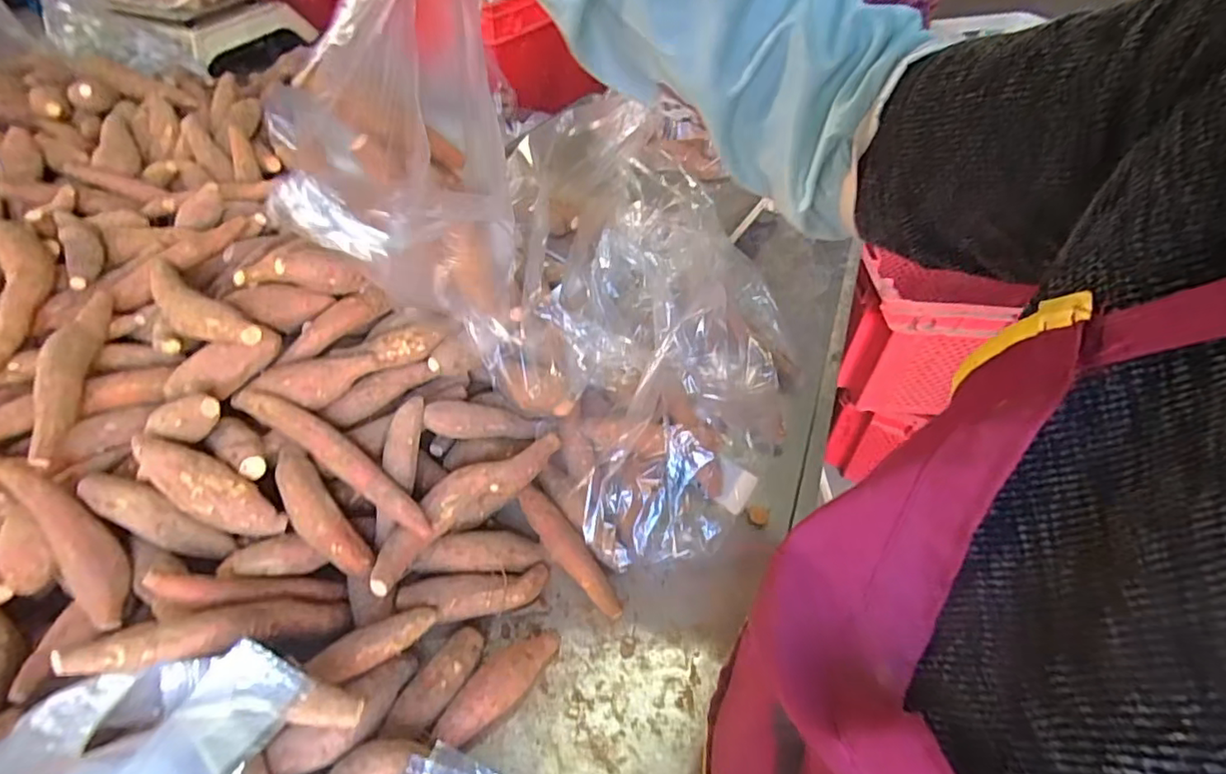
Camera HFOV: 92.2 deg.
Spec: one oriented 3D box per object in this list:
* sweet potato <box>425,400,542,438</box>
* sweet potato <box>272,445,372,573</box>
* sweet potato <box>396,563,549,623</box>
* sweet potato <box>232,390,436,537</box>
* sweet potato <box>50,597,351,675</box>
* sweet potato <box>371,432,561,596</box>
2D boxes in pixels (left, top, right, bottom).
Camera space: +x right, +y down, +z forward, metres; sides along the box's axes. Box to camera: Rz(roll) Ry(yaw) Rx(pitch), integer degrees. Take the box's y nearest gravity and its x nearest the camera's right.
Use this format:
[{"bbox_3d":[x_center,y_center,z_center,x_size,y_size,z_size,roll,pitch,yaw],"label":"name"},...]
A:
[{"bbox_3d":[-0.127,0.034,0.575,0.115,0.027,0.031,8,43,-31],"label":"sweet potato"},{"bbox_3d":[-0.236,0.098,0.468,0.032,0.025,0.121,-34,81,-29],"label":"sweet potato"},{"bbox_3d":[-0.114,0.170,0.490,0.116,0.043,0.045,-9,50,-12],"label":"sweet potato"},{"bbox_3d":[-0.227,0.059,0.488,0.190,0.023,0.028,35,53,2],"label":"sweet potato"},{"bbox_3d":[-0.261,0.161,0.400,0.167,0.025,0.036,8,36,-46],"label":"sweet potato"},{"bbox_3d":[-0.128,0.106,0.525,0.046,0.056,0.195,38,57,26],"label":"sweet potato"}]

